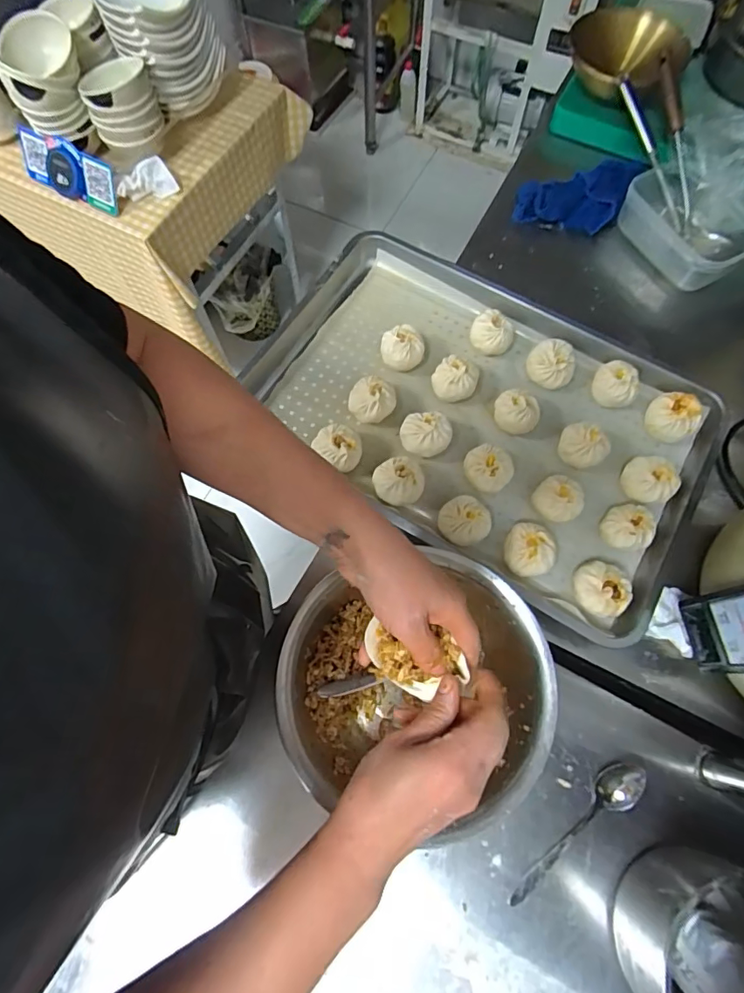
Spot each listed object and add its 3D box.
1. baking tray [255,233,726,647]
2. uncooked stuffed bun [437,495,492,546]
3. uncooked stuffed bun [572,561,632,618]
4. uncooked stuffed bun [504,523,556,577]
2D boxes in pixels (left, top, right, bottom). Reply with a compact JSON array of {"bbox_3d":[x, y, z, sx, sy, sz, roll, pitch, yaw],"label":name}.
[{"bbox_3d":[0.142,-0.113,0.670,0.594,0.058,0.392,30,74,11],"label":"baking tray"},{"bbox_3d":[0.113,0.033,0.609,0.060,0.045,0.058,0,70,0],"label":"uncooked stuffed bun"},{"bbox_3d":[0.268,0.110,0.577,0.061,0.034,0.062,0,70,0],"label":"uncooked stuffed bun"},{"bbox_3d":[0.189,0.068,0.600,0.057,0.041,0.062,0,70,0],"label":"uncooked stuffed bun"}]

